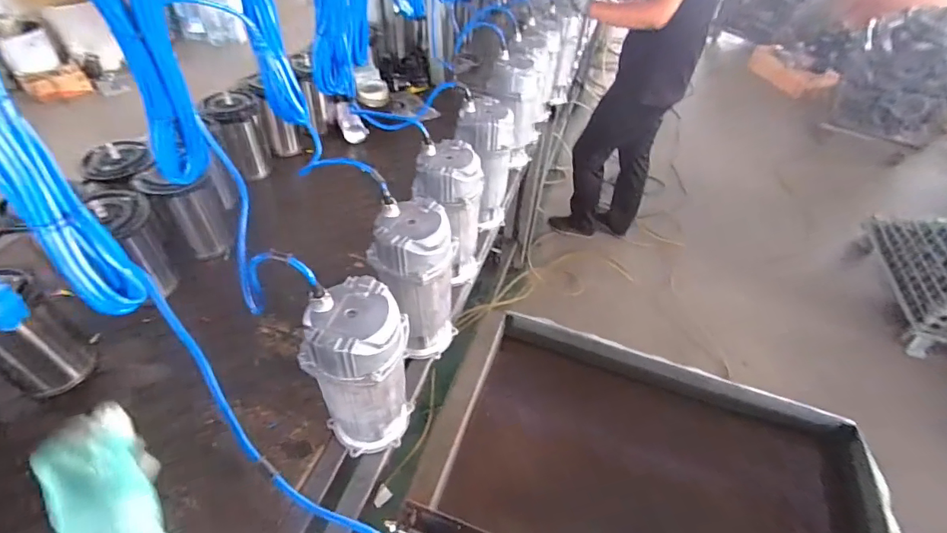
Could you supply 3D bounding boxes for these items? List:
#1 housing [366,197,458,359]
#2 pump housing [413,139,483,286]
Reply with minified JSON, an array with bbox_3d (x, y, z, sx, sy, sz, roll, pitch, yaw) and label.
[{"bbox_3d":[-0.101,0.037,0.807,0.120,0.295,0.117,25,48,18],"label":"housing"},{"bbox_3d":[-0.050,-0.100,0.943,0.122,0.289,0.117,3,45,-3],"label":"pump housing"}]

